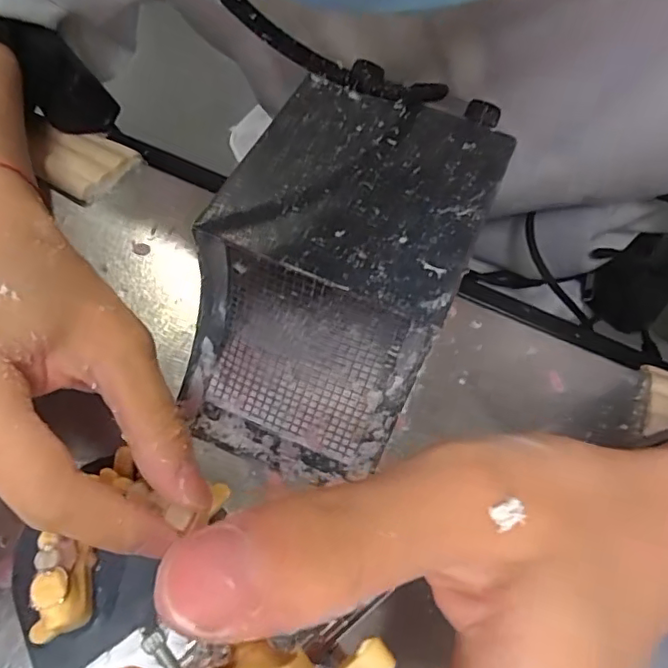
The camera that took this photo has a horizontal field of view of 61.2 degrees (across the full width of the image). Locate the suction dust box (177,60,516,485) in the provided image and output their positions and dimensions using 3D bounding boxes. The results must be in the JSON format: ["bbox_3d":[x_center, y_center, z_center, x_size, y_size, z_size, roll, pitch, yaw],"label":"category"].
[{"bbox_3d":[0.000,-0.019,0.217,0.083,0.089,0.123,22,62,8],"label":"suction dust box"}]

